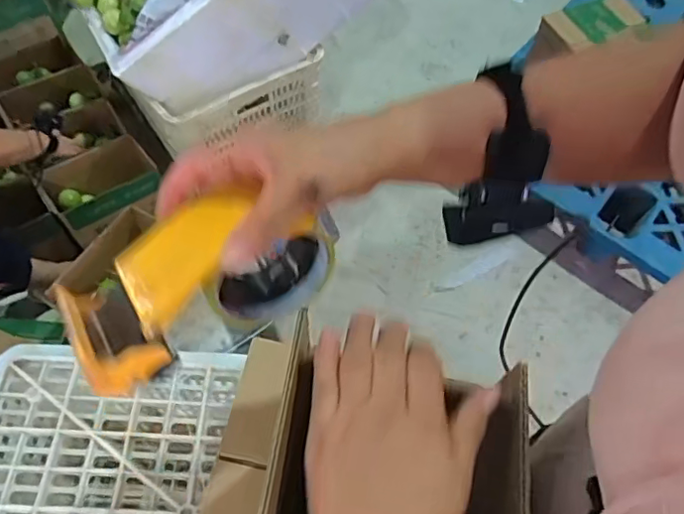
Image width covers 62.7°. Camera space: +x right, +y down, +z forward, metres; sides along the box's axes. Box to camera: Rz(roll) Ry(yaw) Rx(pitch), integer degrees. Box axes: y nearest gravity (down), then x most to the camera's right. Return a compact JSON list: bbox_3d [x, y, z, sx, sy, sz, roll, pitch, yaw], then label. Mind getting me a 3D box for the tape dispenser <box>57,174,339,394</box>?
[{"bbox_3d":[-0.079,0.013,0.355,0.177,0.081,0.069,-26,65,-18],"label":"tape dispenser"}]

